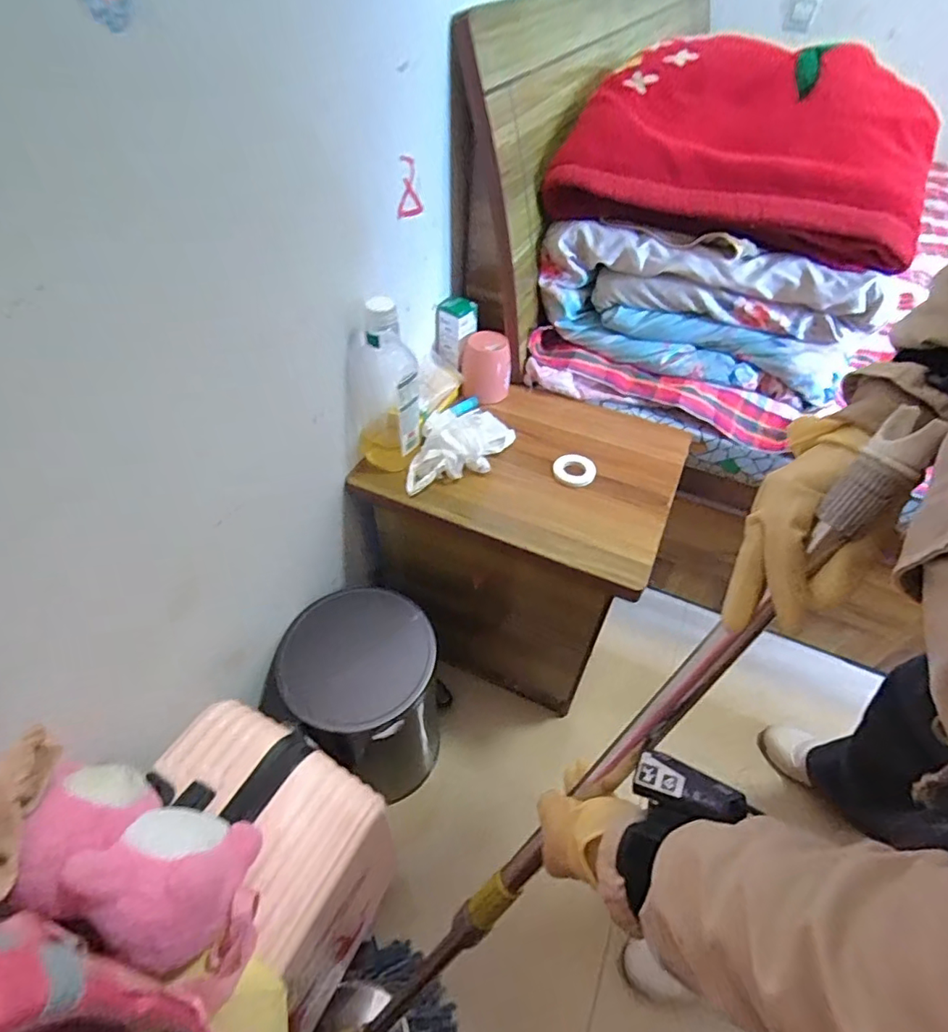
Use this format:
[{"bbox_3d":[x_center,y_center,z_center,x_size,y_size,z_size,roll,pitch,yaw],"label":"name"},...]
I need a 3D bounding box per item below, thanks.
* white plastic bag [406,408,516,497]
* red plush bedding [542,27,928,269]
[{"bbox_3d":[-0.030,-0.127,0.840,0.196,0.065,0.140,-18,51,-18],"label":"white plastic bag"},{"bbox_3d":[0.395,-0.584,0.847,0.519,0.181,0.364,11,49,7],"label":"red plush bedding"}]

